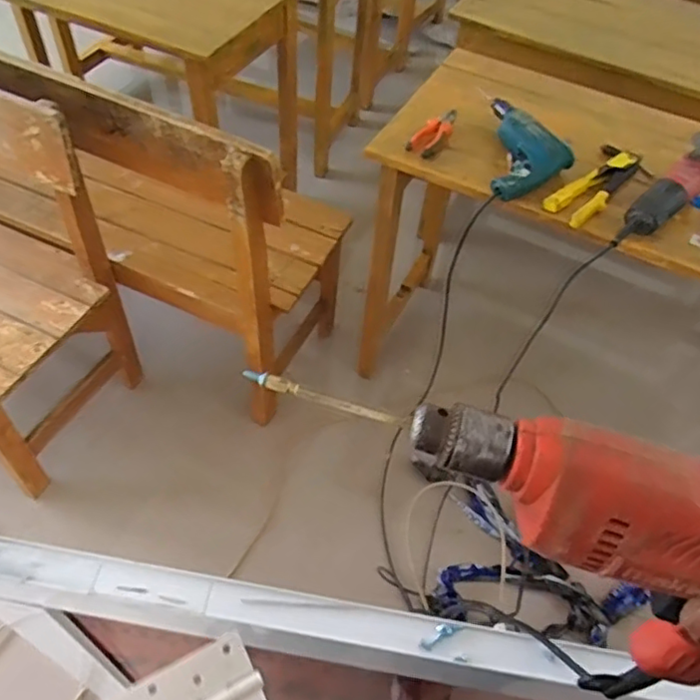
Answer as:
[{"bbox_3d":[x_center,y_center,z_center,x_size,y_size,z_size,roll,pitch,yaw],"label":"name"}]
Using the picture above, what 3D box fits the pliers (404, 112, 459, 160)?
[{"bbox_3d":[0.166,-0.419,1.183,0.056,0.027,0.152,32,56,19],"label":"pliers"}]

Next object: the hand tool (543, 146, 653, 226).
[{"bbox_3d":[0.451,-0.302,1.119,0.088,0.031,0.247,37,58,22],"label":"hand tool"}]

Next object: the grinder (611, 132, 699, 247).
[{"bbox_3d":[0.552,-0.273,1.066,0.073,0.090,0.332,39,58,23],"label":"grinder"}]

